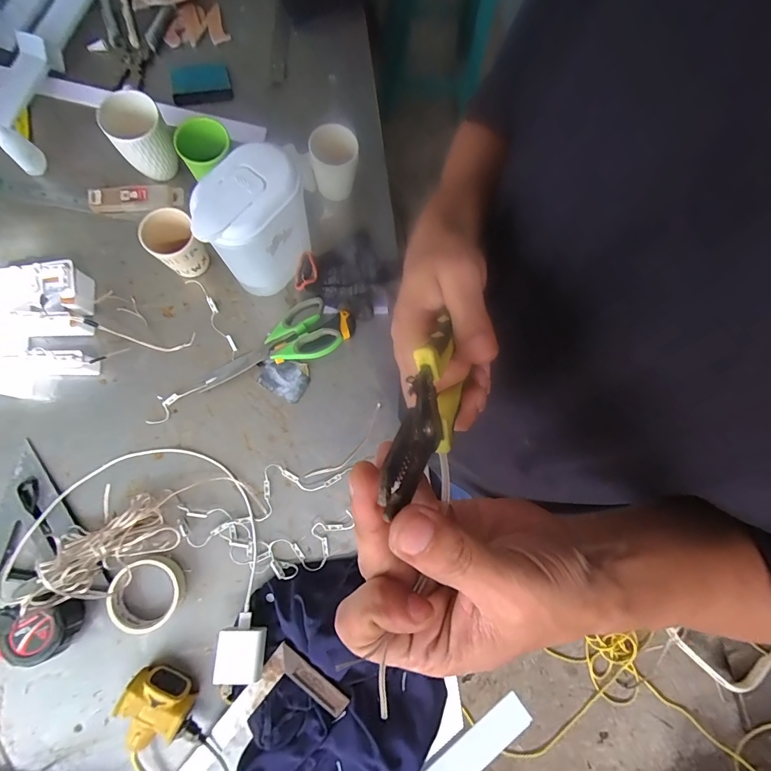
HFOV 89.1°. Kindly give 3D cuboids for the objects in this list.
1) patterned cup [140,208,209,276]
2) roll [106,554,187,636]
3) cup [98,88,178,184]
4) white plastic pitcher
[{"bbox_3d":[-0.301,-0.202,0.568,0.067,0.085,0.063,1,80,-6],"label":"patterned cup"},{"bbox_3d":[-0.318,0.277,0.518,0.095,0.029,0.087,1,80,-6],"label":"roll"},{"bbox_3d":[-0.357,-0.363,0.586,0.076,0.105,0.082,1,80,-6],"label":"cup"},{"bbox_3d":[-0.169,-0.206,0.534,0.078,0.182,0.145,39,78,1],"label":"white plastic pitcher"}]

